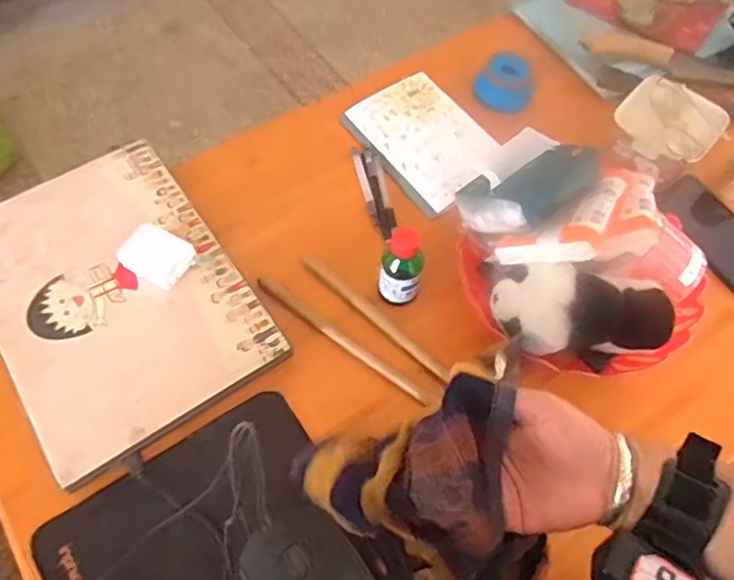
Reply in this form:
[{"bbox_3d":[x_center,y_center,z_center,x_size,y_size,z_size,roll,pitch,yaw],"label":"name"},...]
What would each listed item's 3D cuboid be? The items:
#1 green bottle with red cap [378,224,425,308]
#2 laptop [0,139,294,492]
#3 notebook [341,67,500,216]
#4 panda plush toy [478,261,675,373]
[{"bbox_3d":[0.036,-0.023,0.615,0.042,0.085,0.039,8,61,3],"label":"green bottle with red cap"},{"bbox_3d":[-0.262,0.000,0.616,0.231,0.015,0.324,-31,66,-17],"label":"laptop"},{"bbox_3d":[0.071,-0.194,0.766,0.145,0.021,0.185,-37,67,-19],"label":"notebook"},{"bbox_3d":[0.187,0.023,0.554,0.160,0.071,0.071,11,61,5],"label":"panda plush toy"}]

